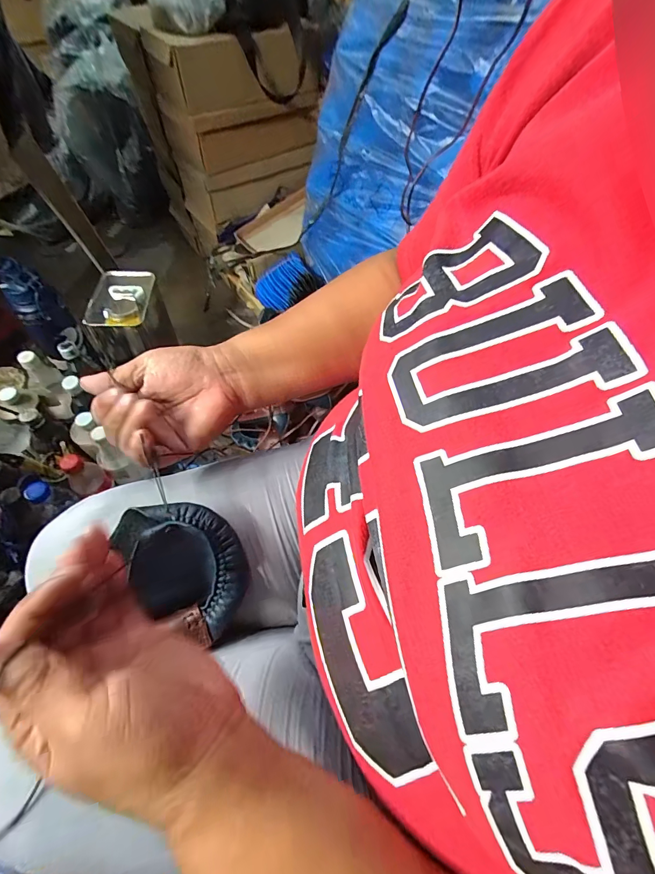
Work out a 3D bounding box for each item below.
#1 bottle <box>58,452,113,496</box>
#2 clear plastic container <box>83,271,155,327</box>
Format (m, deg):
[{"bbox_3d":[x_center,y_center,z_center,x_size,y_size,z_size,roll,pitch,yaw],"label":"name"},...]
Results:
[{"bbox_3d":[-0.410,0.068,0.669,0.047,0.112,0.055,31,62,14],"label":"bottle"},{"bbox_3d":[-0.409,-0.272,0.778,0.108,0.019,0.148,-4,59,-6],"label":"clear plastic container"}]

